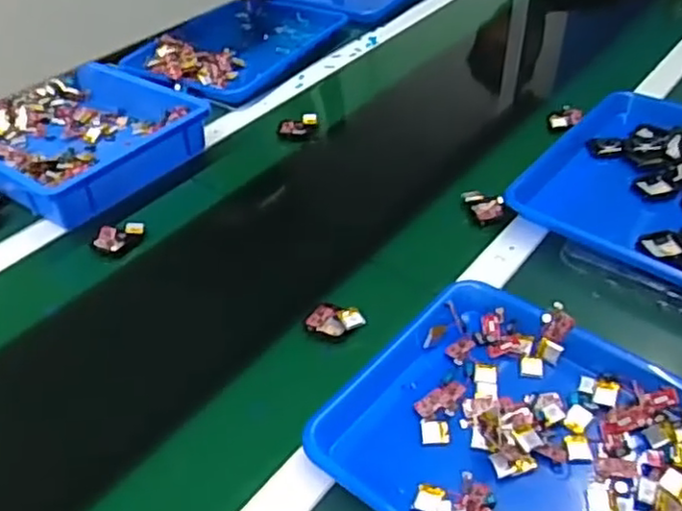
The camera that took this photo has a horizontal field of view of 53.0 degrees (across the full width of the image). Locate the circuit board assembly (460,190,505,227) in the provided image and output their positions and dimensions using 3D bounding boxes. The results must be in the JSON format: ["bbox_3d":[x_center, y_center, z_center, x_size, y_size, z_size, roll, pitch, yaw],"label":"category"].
[{"bbox_3d":[0.165,-0.059,0.781,0.037,0.017,0.050,-15,42,-12],"label":"circuit board assembly"}]

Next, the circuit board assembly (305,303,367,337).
[{"bbox_3d":[-0.005,0.060,0.652,0.055,0.004,0.035,2,41,8],"label":"circuit board assembly"}]

